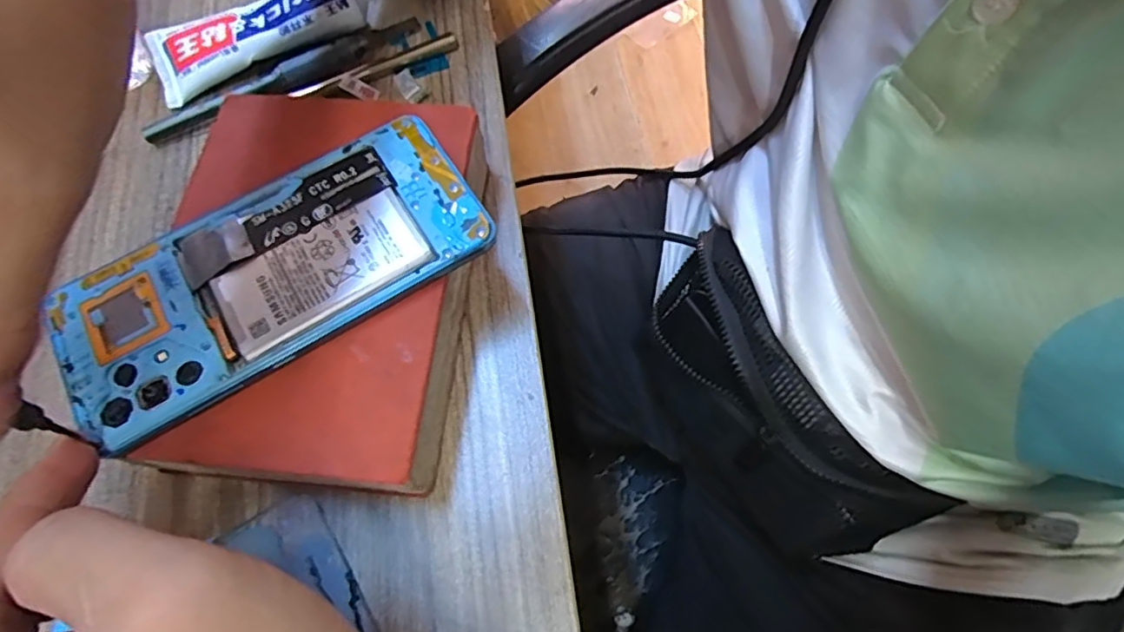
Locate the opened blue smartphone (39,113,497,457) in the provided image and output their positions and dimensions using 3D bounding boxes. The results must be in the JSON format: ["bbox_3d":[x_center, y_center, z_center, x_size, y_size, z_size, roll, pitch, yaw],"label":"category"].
[{"bbox_3d":[-0.108,-0.018,0.219,0.156,0.010,0.071,-32,70,-11],"label":"opened blue smartphone"}]

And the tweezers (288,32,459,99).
[{"bbox_3d":[-0.099,-0.133,0.310,0.090,0.007,0.010,-24,69,-8],"label":"tweezers"}]

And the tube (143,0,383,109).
[{"bbox_3d":[-0.148,-0.153,0.306,0.133,0.030,0.027,-23,68,-8],"label":"tube"}]

